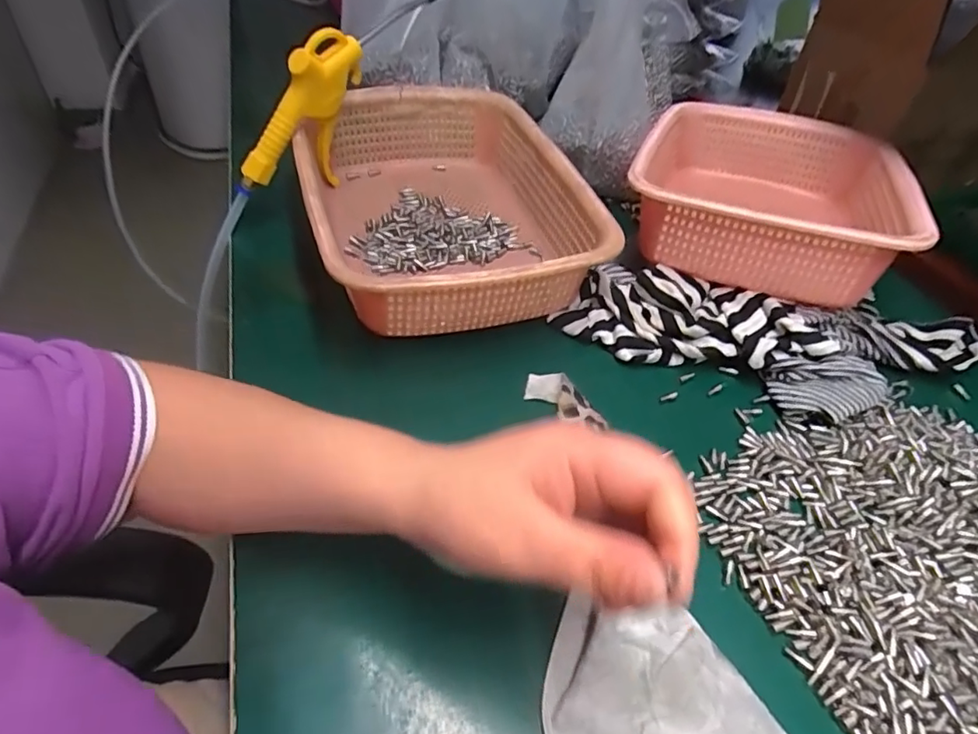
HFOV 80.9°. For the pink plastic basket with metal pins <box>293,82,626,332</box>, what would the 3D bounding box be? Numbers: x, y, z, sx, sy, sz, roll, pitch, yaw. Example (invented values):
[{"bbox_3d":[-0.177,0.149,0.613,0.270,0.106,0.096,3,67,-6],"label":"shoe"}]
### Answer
[{"bbox_3d":[-0.043,-0.137,0.495,0.207,0.083,0.299,-10,48,-17],"label":"pink plastic basket with metal pins"}]

